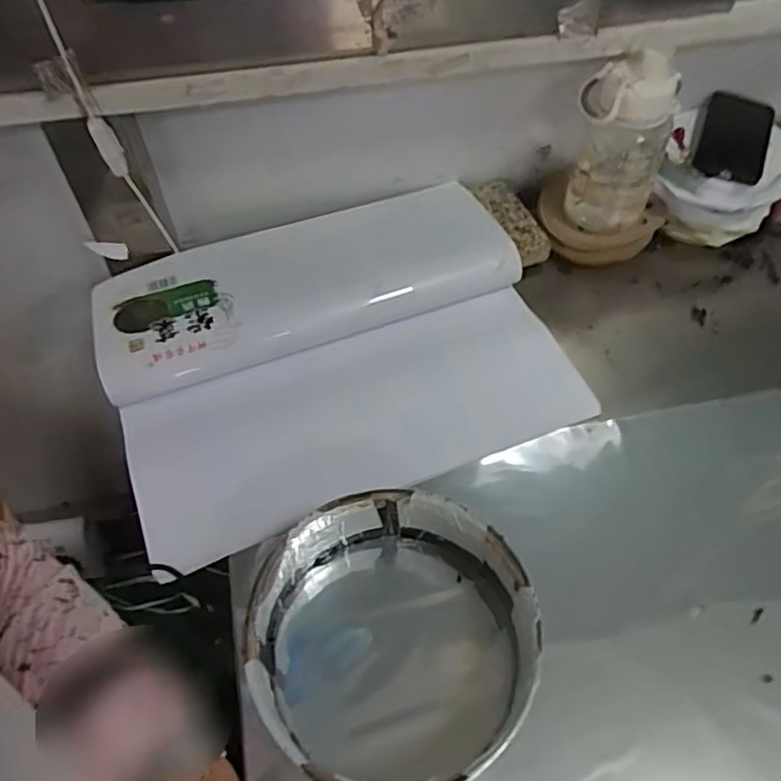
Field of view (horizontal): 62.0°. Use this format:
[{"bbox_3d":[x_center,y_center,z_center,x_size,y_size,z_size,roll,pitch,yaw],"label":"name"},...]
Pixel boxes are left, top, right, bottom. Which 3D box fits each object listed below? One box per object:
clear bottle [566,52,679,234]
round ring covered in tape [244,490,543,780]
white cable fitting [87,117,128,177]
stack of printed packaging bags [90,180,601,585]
[{"bbox_3d":[0.241,-0.254,0.700,0.098,0.184,0.065,22,57,14],"label":"clear bottle"},{"bbox_3d":[0.000,0.183,0.496,0.206,0.098,0.187,-20,58,-14],"label":"round ring covered in tape"},{"bbox_3d":[-0.263,-0.227,0.607,0.022,0.062,0.013,-24,59,-17],"label":"white cable fitting"},{"bbox_3d":[-0.058,-0.030,0.686,0.449,0.109,0.356,-18,57,-13],"label":"stack of printed packaging bags"}]

